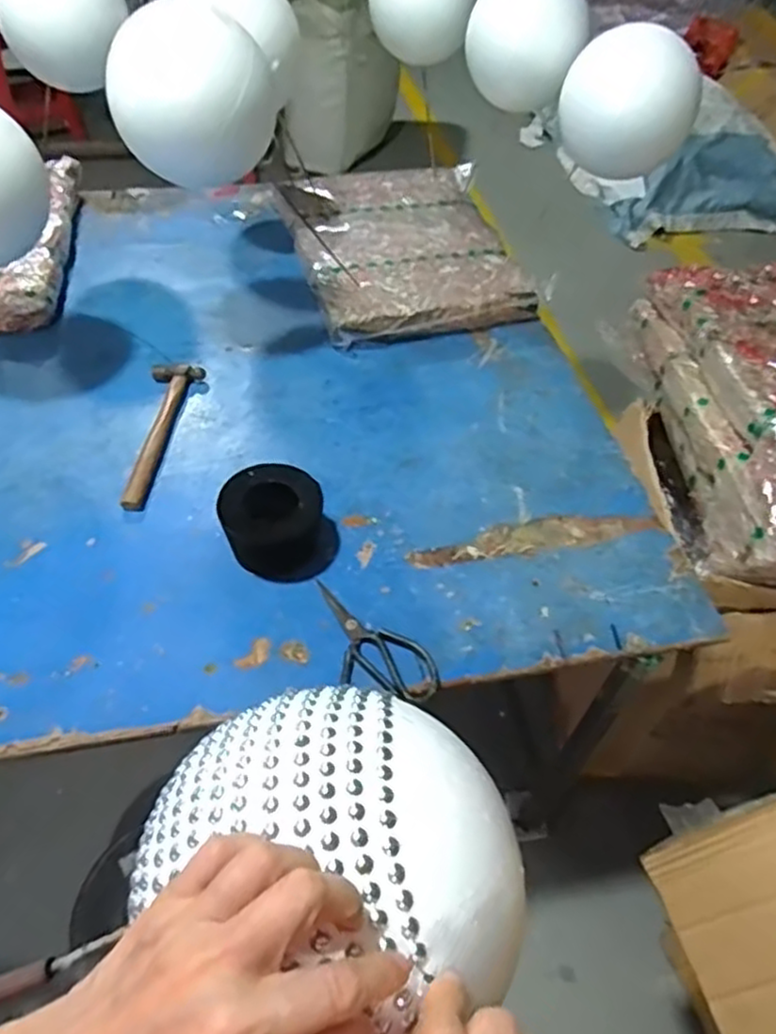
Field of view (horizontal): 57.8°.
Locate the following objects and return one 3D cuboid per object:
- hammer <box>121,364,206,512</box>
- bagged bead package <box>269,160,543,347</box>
[{"bbox_3d":[-0.326,-0.116,0.963,0.071,0.023,0.278,6,48,3],"label":"hammer"},{"bbox_3d":[0.036,-0.507,1.293,0.406,0.065,0.541,-11,49,-13],"label":"bagged bead package"}]

